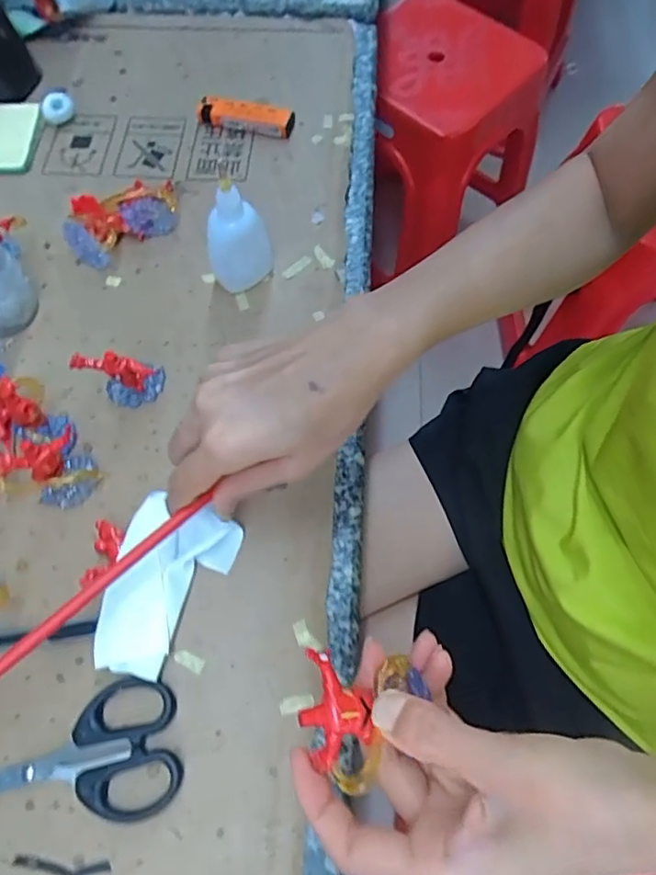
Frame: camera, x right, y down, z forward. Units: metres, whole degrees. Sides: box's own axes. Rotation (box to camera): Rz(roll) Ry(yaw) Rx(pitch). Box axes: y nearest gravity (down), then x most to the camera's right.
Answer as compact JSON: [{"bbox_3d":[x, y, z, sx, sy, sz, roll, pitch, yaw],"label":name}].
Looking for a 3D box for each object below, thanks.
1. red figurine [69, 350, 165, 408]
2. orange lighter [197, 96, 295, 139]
[{"bbox_3d":[-0.133,-0.041,0.370,0.046,0.049,0.022,-14,67,-5],"label":"red figurine"},{"bbox_3d":[-0.068,-0.265,0.477,0.080,0.020,0.016,16,68,8],"label":"orange lighter"}]

